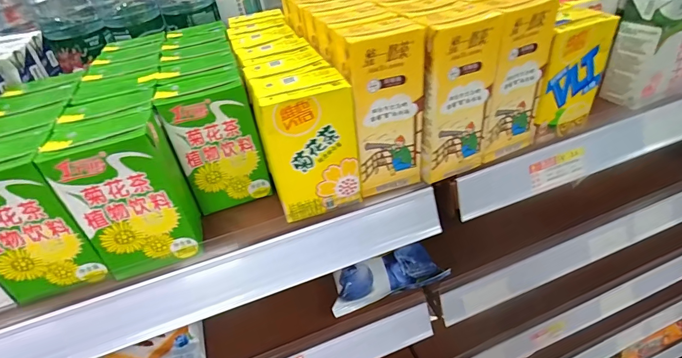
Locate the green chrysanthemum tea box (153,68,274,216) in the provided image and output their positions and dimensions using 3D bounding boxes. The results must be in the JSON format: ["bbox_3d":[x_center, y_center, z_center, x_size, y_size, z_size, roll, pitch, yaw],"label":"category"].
[{"bbox_3d":[-0.103,-0.030,0.322,0.064,0.102,0.044,-17,40,-11],"label":"green chrysanthemum tea box"}]

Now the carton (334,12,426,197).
[{"bbox_3d":[0.034,-0.056,0.307,0.057,0.128,0.046,-15,40,-9],"label":"carton"}]

